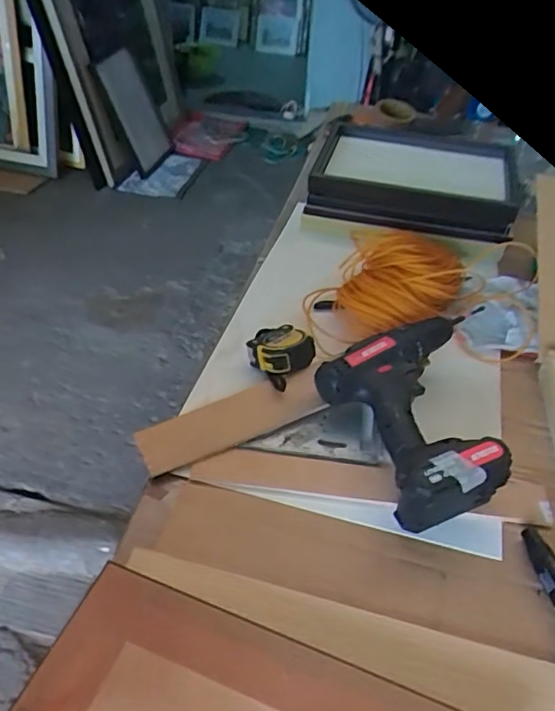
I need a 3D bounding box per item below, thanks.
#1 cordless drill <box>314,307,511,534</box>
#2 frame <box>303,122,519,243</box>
[{"bbox_3d":[0.164,0.058,0.621,0.197,0.081,0.215,-14,44,-18],"label":"cordless drill"},{"bbox_3d":[0.227,-0.311,1.007,0.315,0.066,0.276,9,42,7],"label":"frame"}]

